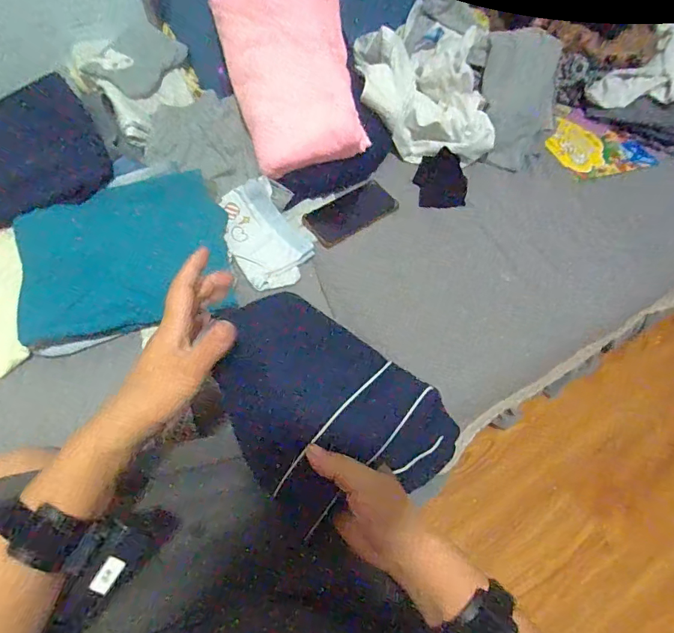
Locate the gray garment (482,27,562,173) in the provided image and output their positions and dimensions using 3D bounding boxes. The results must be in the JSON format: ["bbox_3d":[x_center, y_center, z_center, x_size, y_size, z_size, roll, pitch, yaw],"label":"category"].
[{"bbox_3d":[0.335,-0.395,0.817,0.122,0.063,0.247,0,96,-5],"label":"gray garment"}]

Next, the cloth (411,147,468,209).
[{"bbox_3d":[0.180,-0.235,0.766,0.088,0.015,0.098,-10,81,-5],"label":"cloth"}]

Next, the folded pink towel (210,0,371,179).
[{"bbox_3d":[-0.071,-0.387,0.703,0.189,0.029,0.304,-14,86,-4],"label":"folded pink towel"}]

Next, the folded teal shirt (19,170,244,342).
[{"bbox_3d":[-0.289,-0.099,0.610,0.270,0.083,0.226,-14,61,-13],"label":"folded teal shirt"}]

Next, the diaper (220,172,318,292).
[{"bbox_3d":[-0.112,-0.126,0.677,0.114,0.028,0.172,-30,78,-24],"label":"diaper"}]

